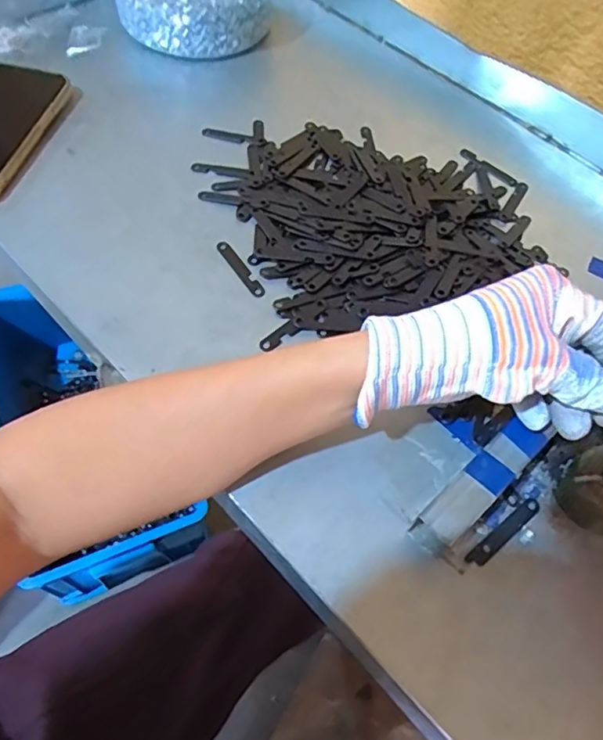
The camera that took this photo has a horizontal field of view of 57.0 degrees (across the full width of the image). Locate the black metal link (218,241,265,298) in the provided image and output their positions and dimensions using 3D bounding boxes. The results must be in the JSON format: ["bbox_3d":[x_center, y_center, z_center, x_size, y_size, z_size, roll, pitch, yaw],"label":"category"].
[{"bbox_3d":[-0.040,-0.067,0.364,0.009,0.004,0.051,-29,65,-20],"label":"black metal link"}]

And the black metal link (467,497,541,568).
[{"bbox_3d":[0.106,0.084,0.288,0.053,0.004,0.009,-33,67,-22],"label":"black metal link"}]

